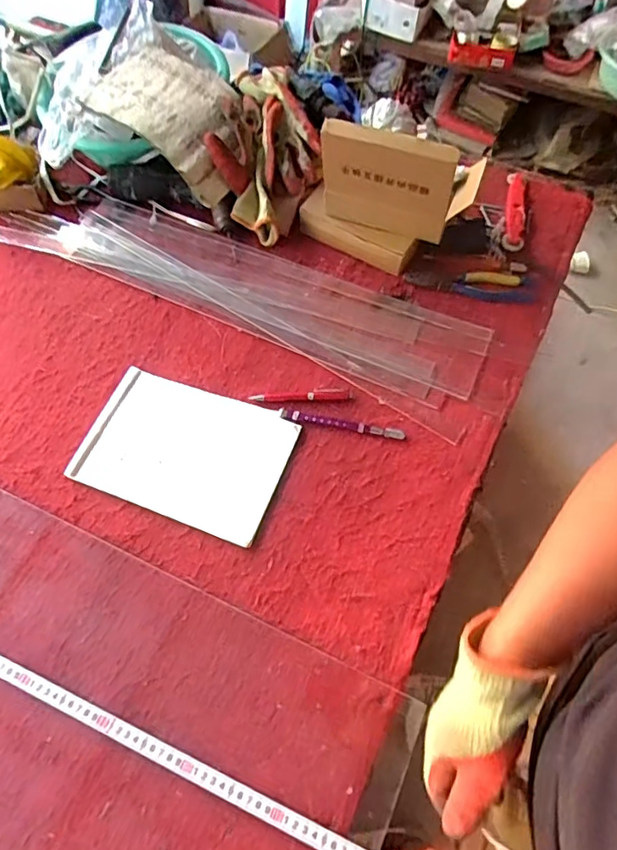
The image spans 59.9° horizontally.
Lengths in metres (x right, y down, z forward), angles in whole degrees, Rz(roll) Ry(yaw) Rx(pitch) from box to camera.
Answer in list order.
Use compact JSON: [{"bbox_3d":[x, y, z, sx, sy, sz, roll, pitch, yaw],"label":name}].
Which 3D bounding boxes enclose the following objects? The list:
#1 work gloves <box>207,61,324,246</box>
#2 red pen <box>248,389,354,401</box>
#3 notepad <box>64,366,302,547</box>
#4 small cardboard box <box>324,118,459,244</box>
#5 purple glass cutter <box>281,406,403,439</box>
[{"bbox_3d":[-0.076,-0.447,0.882,0.168,0.106,0.280,-11,63,-4],"label":"work gloves"},{"bbox_3d":[-0.010,-0.041,0.739,0.139,0.011,0.018,-2,63,0],"label":"red pen"},{"bbox_3d":[-0.159,0.030,0.697,0.257,0.008,0.178,18,64,11],"label":"notepad"},{"bbox_3d":[0.106,-0.339,0.757,0.186,0.165,0.024,19,64,9],"label":"small cardboard box"},{"bbox_3d":[0.044,-0.001,0.717,0.166,0.005,0.018,11,63,7],"label":"purple glass cutter"}]

